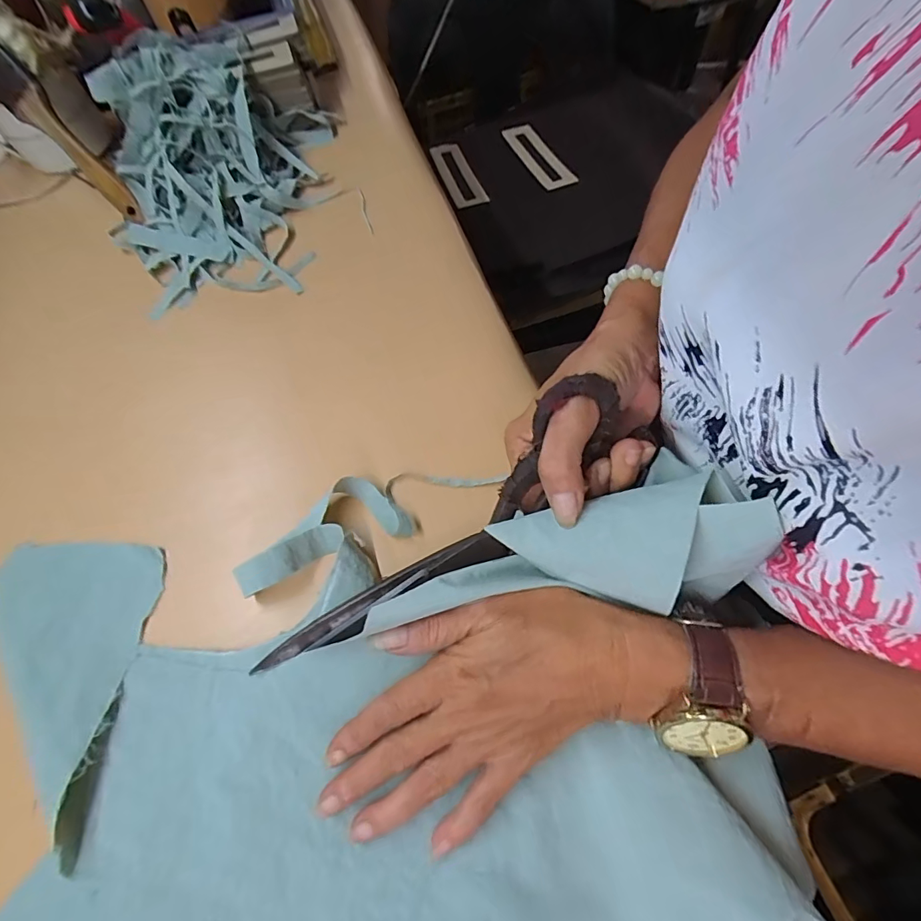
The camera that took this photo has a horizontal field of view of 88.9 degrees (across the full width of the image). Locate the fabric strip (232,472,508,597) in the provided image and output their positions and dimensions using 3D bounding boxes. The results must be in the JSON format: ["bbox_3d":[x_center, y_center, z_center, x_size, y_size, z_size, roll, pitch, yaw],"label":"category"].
[{"bbox_3d":[-0.054,0.030,0.282,0.156,0.025,0.044,-22,65,-7],"label":"fabric strip"}]

